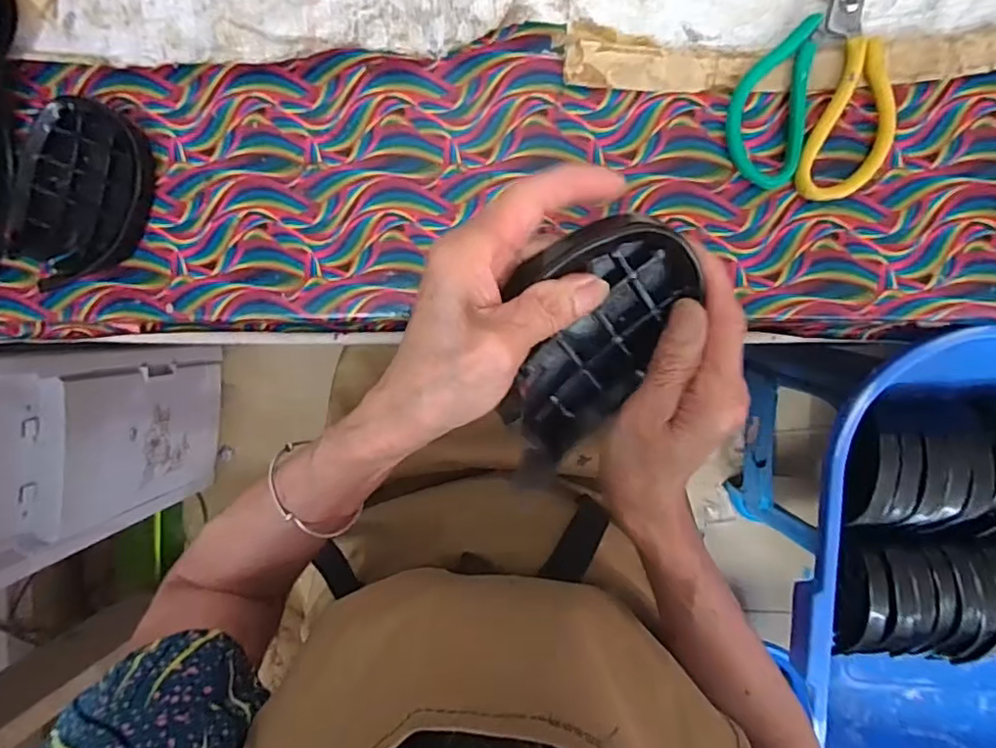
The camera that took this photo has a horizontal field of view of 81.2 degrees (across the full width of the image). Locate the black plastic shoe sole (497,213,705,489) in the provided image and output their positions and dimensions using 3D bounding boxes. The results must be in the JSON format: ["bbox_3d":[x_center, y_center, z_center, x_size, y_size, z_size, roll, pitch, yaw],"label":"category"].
[{"bbox_3d":[0.037,-0.010,0.288,0.077,0.029,0.141,23,109,1],"label":"black plastic shoe sole"}]

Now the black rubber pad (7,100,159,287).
[{"bbox_3d":[-0.296,-0.127,0.408,0.087,0.032,0.122,21,95,1],"label":"black rubber pad"}]

